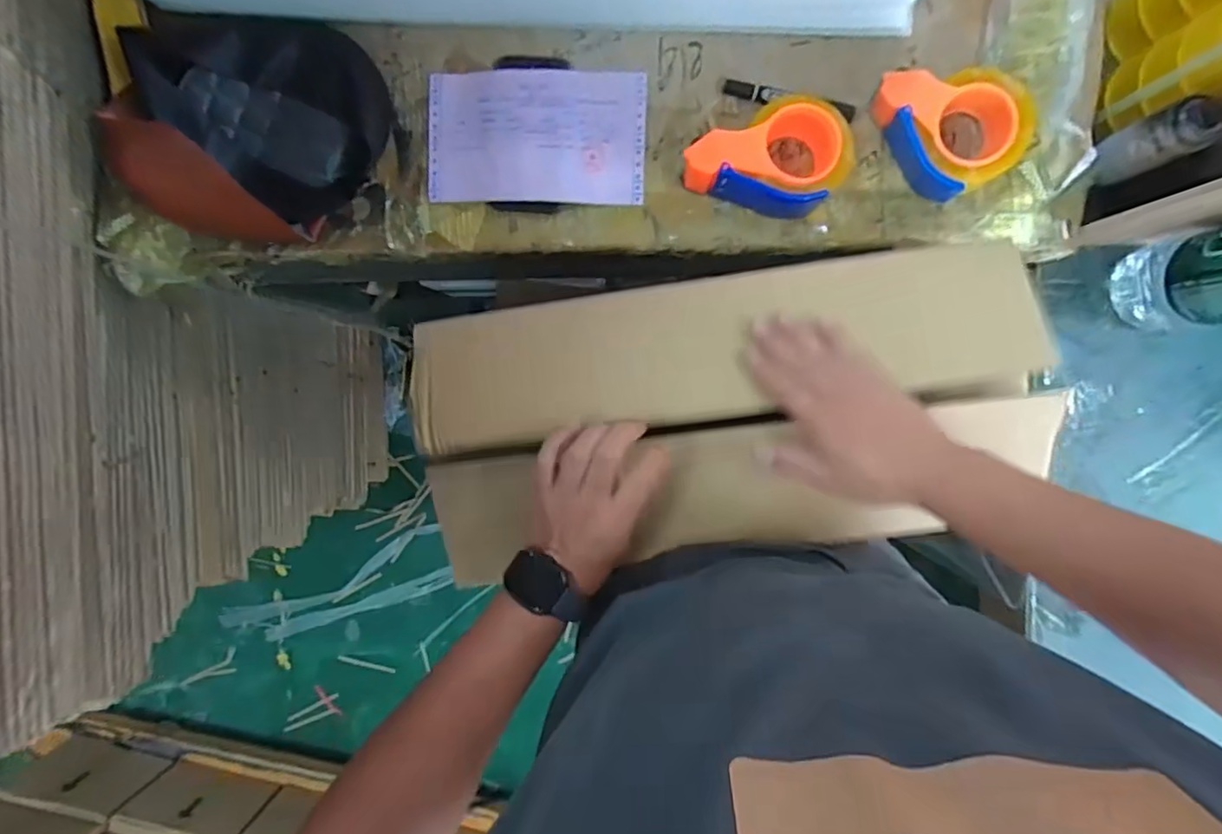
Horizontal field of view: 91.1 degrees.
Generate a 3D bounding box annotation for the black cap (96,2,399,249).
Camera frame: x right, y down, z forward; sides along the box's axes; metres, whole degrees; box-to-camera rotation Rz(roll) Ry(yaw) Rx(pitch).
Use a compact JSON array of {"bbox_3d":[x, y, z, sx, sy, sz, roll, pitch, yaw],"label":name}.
[{"bbox_3d":[-0.376,-0.309,0.638,0.239,0.106,0.234,0,94,2],"label":"black cap"}]

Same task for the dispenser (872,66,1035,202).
[{"bbox_3d":[0.356,-0.303,0.620,0.124,0.059,0.133,0,94,2],"label":"dispenser"}]

